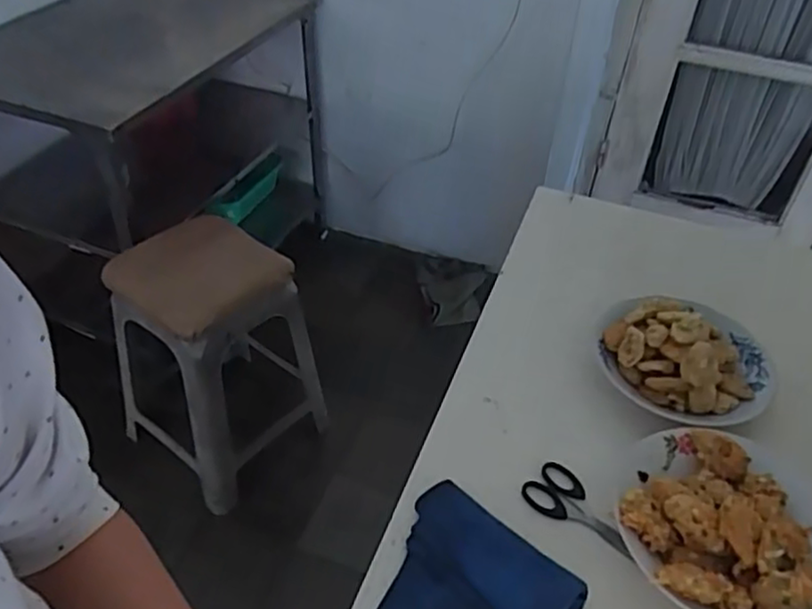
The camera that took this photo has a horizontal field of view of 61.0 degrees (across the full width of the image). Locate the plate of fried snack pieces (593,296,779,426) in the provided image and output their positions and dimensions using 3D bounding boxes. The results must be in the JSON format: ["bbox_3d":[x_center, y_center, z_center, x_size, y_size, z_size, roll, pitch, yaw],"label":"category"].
[{"bbox_3d":[0.316,0.053,0.777,0.189,0.067,0.184,21,44,19],"label":"plate of fried snack pieces"}]

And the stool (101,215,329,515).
[{"bbox_3d":[-0.393,0.101,1.433,0.319,0.464,0.316,26,46,24],"label":"stool"}]

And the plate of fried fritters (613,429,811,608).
[{"bbox_3d":[0.299,0.196,0.626,0.195,0.058,0.197,2,41,-2],"label":"plate of fried fritters"}]

